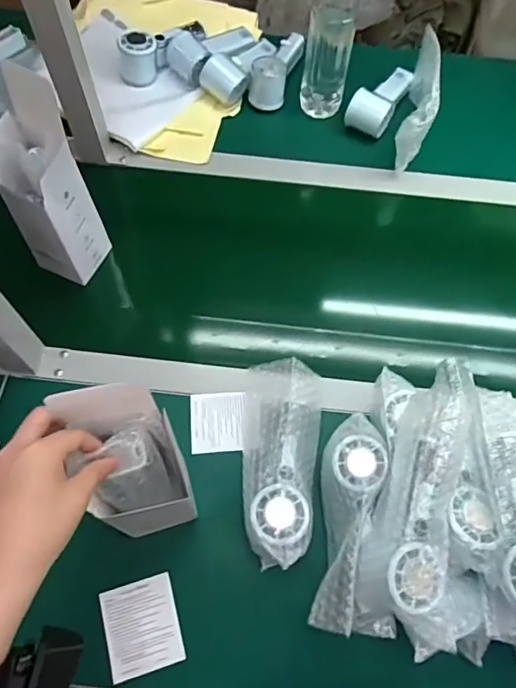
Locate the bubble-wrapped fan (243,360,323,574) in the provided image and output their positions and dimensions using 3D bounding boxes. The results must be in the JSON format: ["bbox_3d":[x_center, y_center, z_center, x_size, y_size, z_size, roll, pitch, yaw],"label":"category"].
[{"bbox_3d":[0.023,0.118,0.524,0.083,0.056,0.205,6,66,1],"label":"bubble-wrapped fan"}]

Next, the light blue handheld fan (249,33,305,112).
[{"bbox_3d":[0.035,-0.447,0.809,0.055,0.051,0.146,23,67,9],"label":"light blue handheld fan"}]

